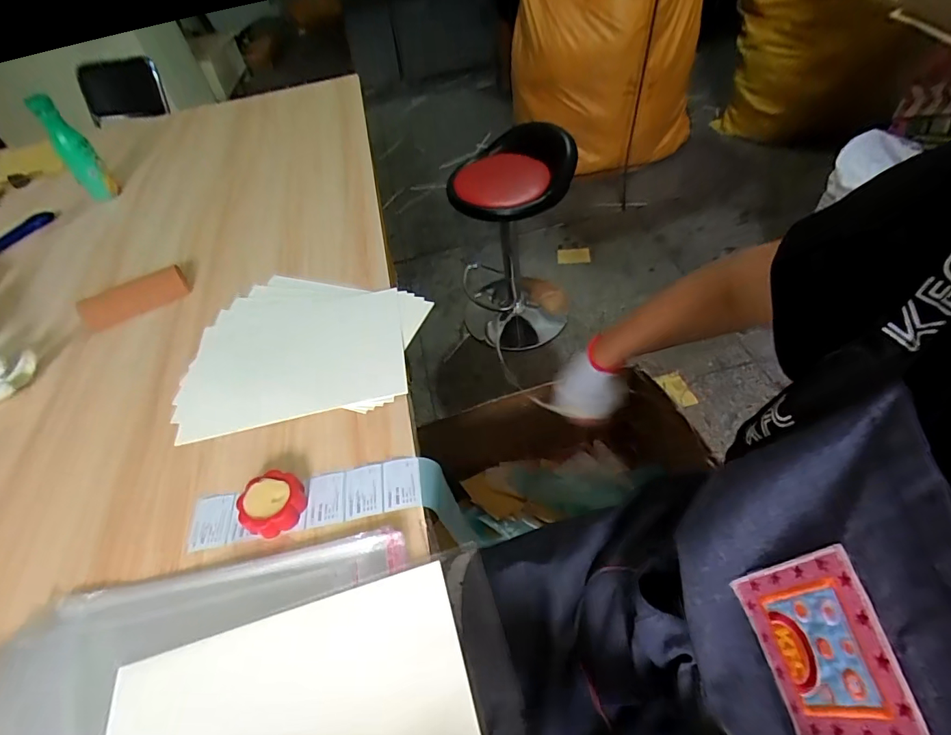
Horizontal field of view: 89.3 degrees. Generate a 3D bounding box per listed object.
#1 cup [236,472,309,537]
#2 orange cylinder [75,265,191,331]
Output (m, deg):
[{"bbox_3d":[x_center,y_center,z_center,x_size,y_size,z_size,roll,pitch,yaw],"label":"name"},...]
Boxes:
[{"bbox_3d":[-0.212,0.142,0.505,0.062,0.026,0.060,-4,49,5],"label":"cup"},{"bbox_3d":[-0.534,-0.109,0.760,0.151,0.044,0.038,-20,49,-8],"label":"orange cylinder"}]

